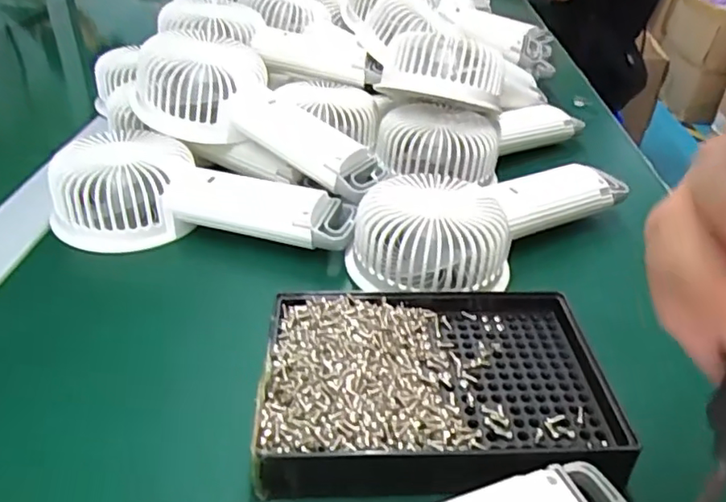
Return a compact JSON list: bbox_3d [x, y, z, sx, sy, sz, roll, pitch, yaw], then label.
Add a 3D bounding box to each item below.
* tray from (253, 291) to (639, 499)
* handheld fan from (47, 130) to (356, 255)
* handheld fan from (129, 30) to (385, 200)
[{"bbox_3d":[0.030,0.054,0.241,0.137,0.019,0.098,1,36,-3],"label":"tray"},{"bbox_3d":[-0.090,-0.033,0.343,0.167,0.040,0.072,6,36,3],"label":"handheld fan"},{"bbox_3d":[-0.062,-0.086,0.373,0.172,0.044,0.077,29,40,8],"label":"handheld fan"}]

